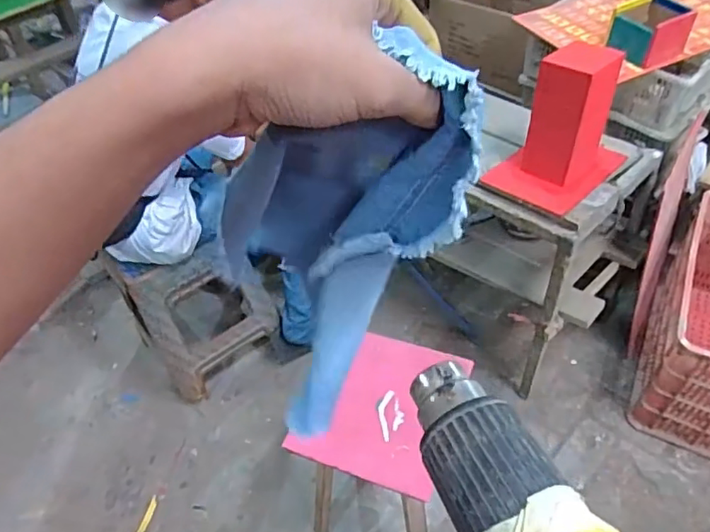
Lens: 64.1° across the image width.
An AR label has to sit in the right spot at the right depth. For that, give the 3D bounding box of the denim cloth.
[{"bbox_3d":[-0.014,-0.003,0.326,0.107,0.275,0.068,21,48,3],"label":"denim cloth"}]

